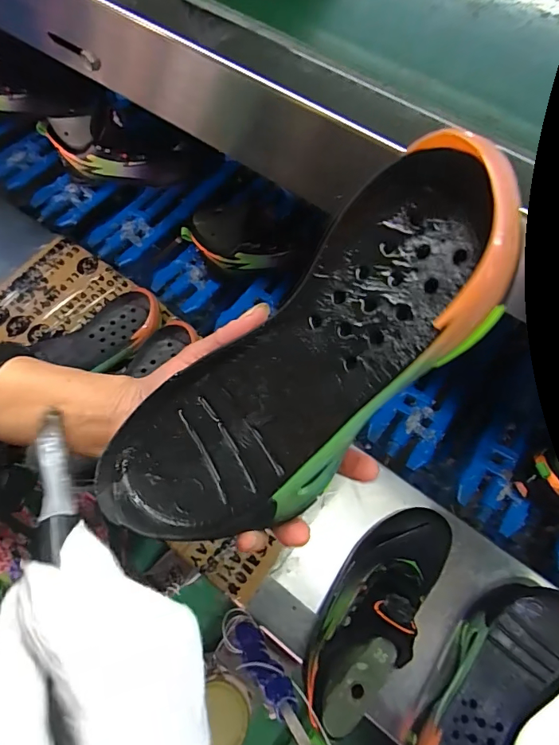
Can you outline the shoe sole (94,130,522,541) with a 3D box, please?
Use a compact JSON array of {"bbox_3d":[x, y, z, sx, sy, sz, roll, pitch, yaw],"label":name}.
[{"bbox_3d":[0.005,0.004,0.216,0.240,0.039,0.090,-42,71,20],"label":"shoe sole"}]

